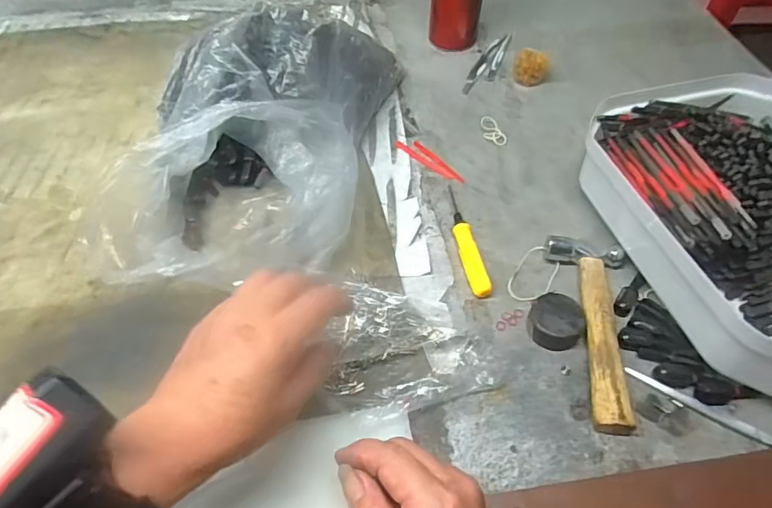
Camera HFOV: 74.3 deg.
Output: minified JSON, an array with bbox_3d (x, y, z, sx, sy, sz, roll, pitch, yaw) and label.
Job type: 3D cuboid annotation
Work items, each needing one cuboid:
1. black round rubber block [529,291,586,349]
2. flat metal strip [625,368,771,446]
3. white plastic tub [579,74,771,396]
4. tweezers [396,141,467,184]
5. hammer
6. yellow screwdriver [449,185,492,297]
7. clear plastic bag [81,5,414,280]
[{"bbox_3d":[0.126,0.050,0.377,0.038,0.021,0.037,0,53,-1],"label":"black round rubber block"},{"bbox_3d":[0.215,0.105,0.344,0.103,0.006,0.009,28,58,19],"label":"flat metal strip"},{"bbox_3d":[0.298,-0.033,0.404,0.210,0.072,0.261,-14,53,-9],"label":"white plastic tub"},{"bbox_3d":[0.046,-0.093,0.504,0.021,0.004,0.081,-38,63,-25],"label":"tweezers"},{"bbox_3d":[0.153,0.052,0.376,0.056,0.020,0.153,7,54,4],"label":"hammer"},{"bbox_3d":[0.065,-0.016,0.435,0.016,0.011,0.120,-9,54,-7],"label":"yellow screwdriver"},{"bbox_3d":[-0.097,-0.108,0.461,0.182,0.096,0.262,3,53,1],"label":"clear plastic bag"}]

